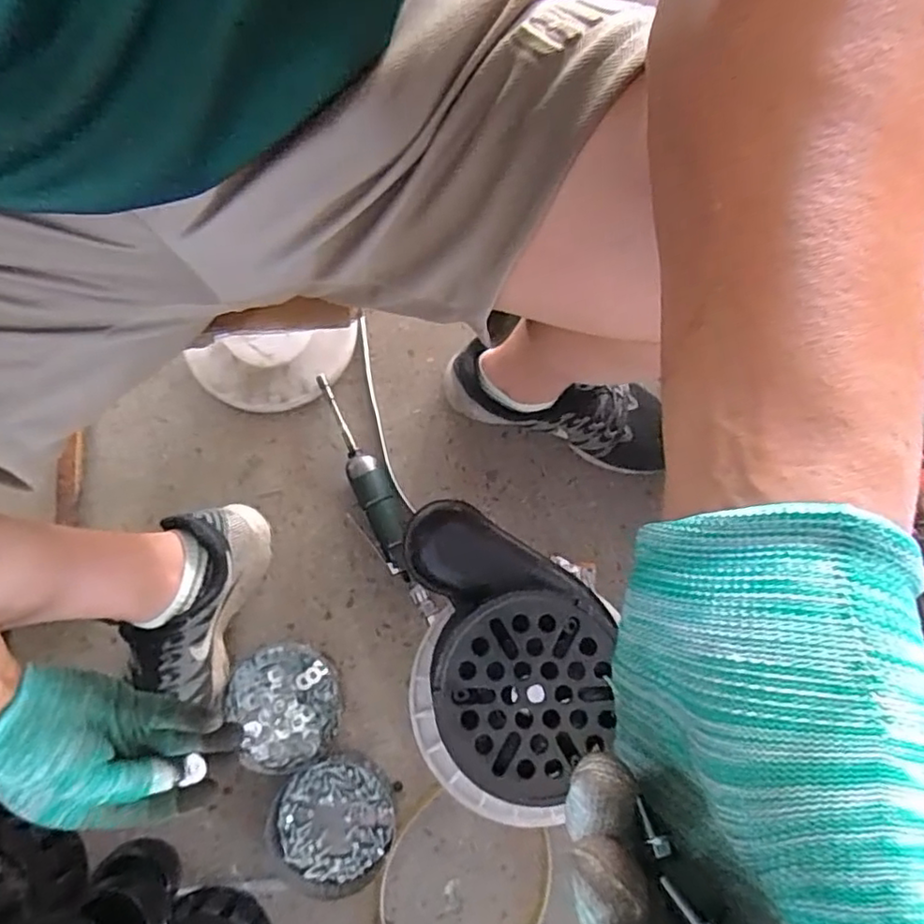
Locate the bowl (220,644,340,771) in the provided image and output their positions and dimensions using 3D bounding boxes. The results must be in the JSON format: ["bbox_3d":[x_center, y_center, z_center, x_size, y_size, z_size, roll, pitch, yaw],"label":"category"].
[{"bbox_3d":[-0.196,0.272,0.681,0.121,0.032,0.128,0,80,-1],"label":"bowl"}]

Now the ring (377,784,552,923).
[{"bbox_3d":[0.000,0.470,0.658,0.183,0.016,0.185,0,80,-1],"label":"ring"}]

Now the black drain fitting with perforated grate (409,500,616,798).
[{"bbox_3d":[0.035,0.123,0.448,0.124,0.075,0.201,-13,81,-4],"label":"black drain fitting with perforated grate"}]

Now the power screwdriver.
[{"bbox_3d":[-0.118,0.013,0.718,0.051,0.043,0.257,-21,81,-5],"label":"power screwdriver"}]

